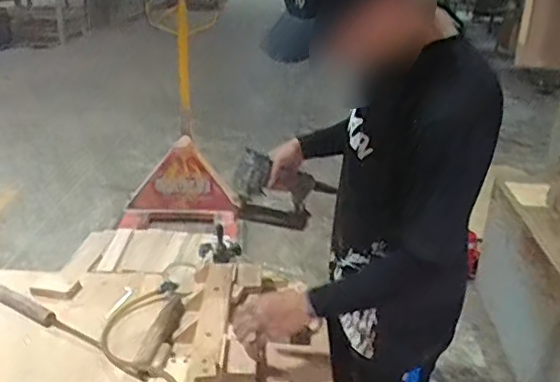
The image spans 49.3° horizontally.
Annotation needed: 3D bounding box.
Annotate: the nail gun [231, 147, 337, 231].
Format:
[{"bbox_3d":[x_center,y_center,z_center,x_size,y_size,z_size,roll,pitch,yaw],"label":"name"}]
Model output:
[{"bbox_3d":[0.003,0.005,1.522,0.255,0.216,0.086,-6,25,-17],"label":"nail gun"}]

